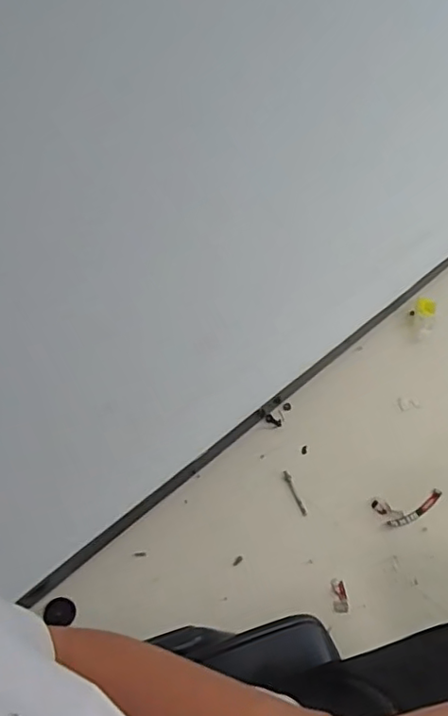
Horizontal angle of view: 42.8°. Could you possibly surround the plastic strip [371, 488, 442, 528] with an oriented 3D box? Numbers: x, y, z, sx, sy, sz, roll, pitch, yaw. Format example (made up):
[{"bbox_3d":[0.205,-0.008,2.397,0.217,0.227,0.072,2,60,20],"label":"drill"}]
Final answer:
[{"bbox_3d":[0.409,0.327,1.249,0.166,0.010,0.072,-5,46,-11],"label":"plastic strip"}]

